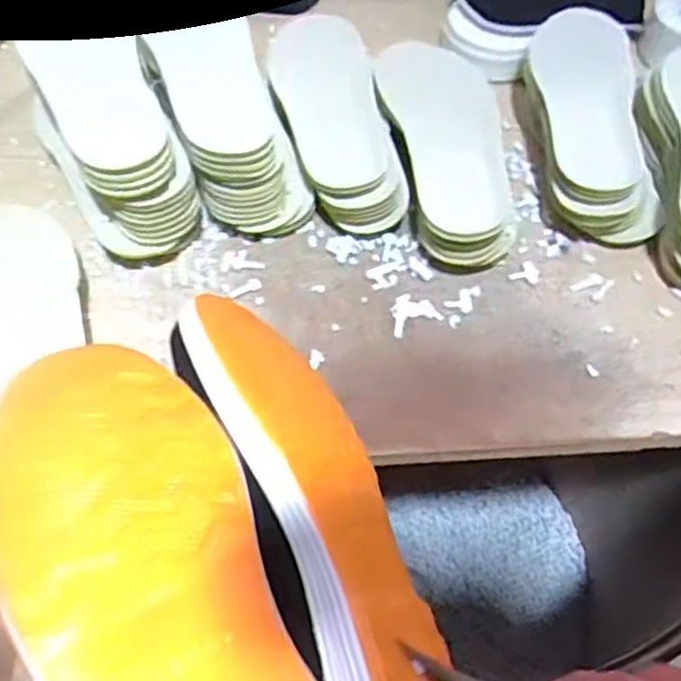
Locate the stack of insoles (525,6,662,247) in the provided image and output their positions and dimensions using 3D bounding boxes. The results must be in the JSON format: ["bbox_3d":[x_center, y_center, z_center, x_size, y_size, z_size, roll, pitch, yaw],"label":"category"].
[{"bbox_3d":[0.212,-0.187,0.613,0.093,0.088,0.239,1,51,-3],"label":"stack of insoles"}]

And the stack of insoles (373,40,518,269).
[{"bbox_3d":[0.086,-0.166,0.598,0.090,0.068,0.244,-4,52,-7],"label":"stack of insoles"}]

